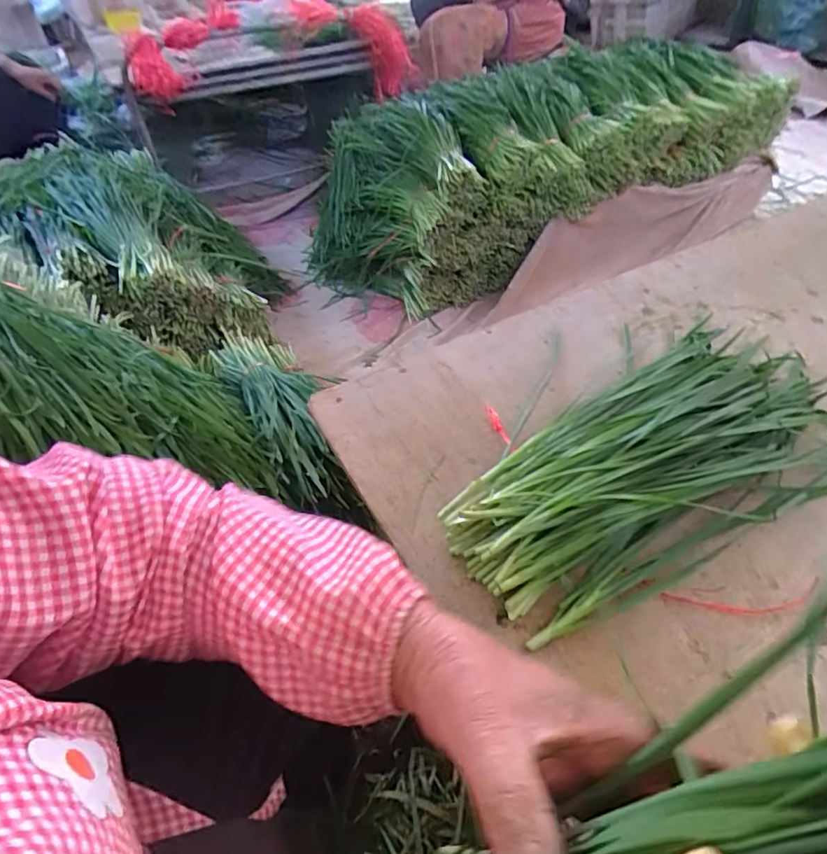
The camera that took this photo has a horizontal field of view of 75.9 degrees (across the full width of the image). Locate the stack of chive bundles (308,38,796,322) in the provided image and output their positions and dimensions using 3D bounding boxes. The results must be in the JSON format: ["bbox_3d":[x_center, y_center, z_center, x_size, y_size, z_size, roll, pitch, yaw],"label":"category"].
[{"bbox_3d":[0.281,-0.715,1.358,1.229,0.372,0.594,-18,50,4],"label":"stack of chive bundles"}]

